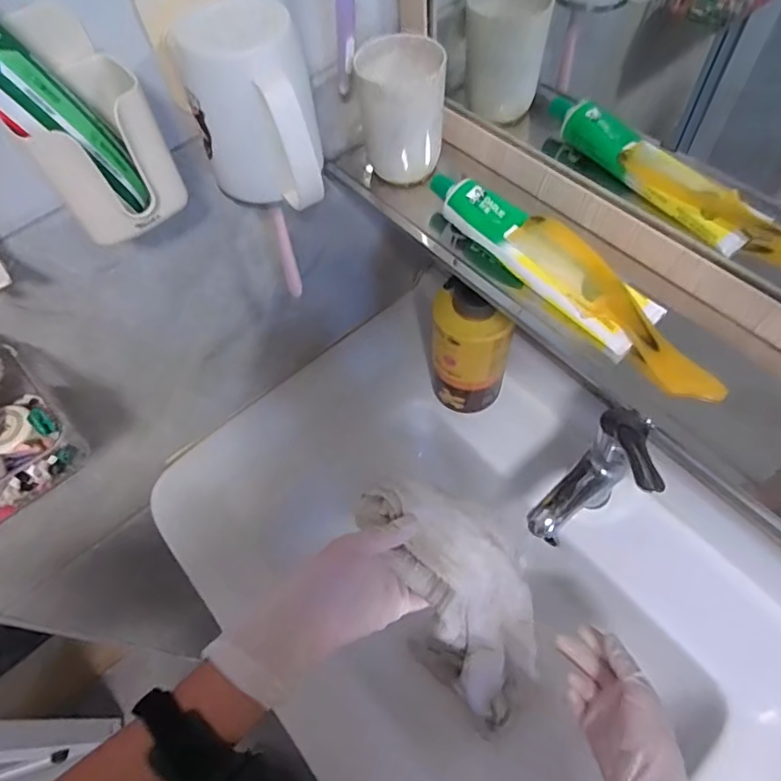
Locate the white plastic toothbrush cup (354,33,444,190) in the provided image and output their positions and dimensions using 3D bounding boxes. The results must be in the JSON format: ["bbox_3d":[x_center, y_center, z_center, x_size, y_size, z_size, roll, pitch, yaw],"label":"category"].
[{"bbox_3d":[0.009,-0.247,0.476,0.070,0.099,0.066,-8,59,-1],"label":"white plastic toothbrush cup"}]

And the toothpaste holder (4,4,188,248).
[{"bbox_3d":[-0.190,-0.161,0.344,0.077,0.103,0.086,34,67,21],"label":"toothpaste holder"}]

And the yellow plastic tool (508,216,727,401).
[{"bbox_3d":[0.158,-0.063,0.392,0.039,0.022,0.184,-29,62,-12],"label":"yellow plastic tool"}]

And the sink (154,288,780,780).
[{"bbox_3d":[0.099,0.233,0.599,0.478,0.166,0.678,-35,63,-15],"label":"sink"}]

